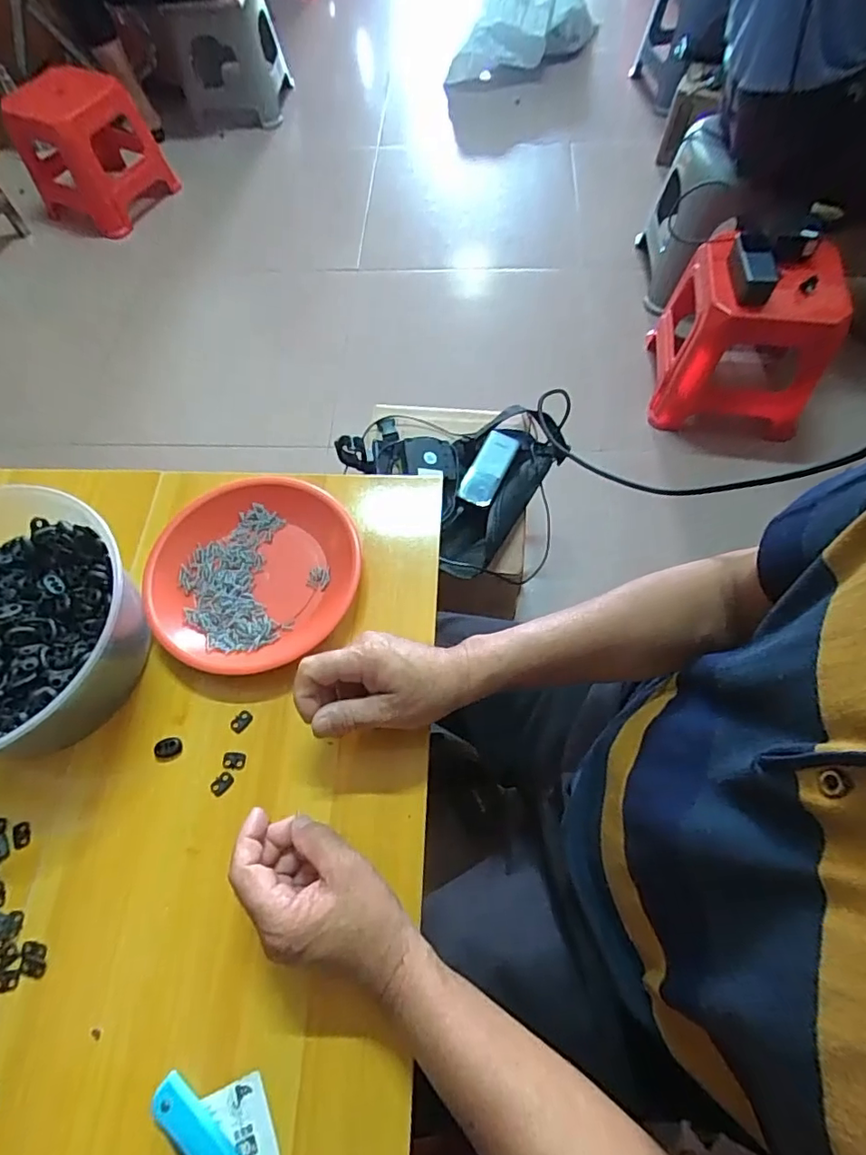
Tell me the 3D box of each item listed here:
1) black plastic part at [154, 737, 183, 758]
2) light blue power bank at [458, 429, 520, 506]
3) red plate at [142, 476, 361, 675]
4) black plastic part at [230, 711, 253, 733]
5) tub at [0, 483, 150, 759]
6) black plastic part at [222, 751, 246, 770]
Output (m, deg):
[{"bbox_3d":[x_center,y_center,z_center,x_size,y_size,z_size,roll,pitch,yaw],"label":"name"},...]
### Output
[{"bbox_3d":[-0.221,0.141,0.460,0.023,0.004,0.015,-14,64,-5],"label":"black plastic part"},{"bbox_3d":[0.089,-0.173,0.850,0.052,0.014,0.144,22,66,13],"label":"light blue power bank"},{"bbox_3d":[-0.164,-0.004,0.515,0.190,0.025,0.181,-1,64,2],"label":"red plate"},{"bbox_3d":[-0.163,0.122,0.469,0.014,0.004,0.019,36,70,18],"label":"black plastic part"},{"bbox_3d":[-0.353,0.045,0.459,0.221,0.096,0.211,-1,64,2],"label":"tub"},{"bbox_3d":[-0.164,0.150,0.455,0.019,0.004,0.013,5,64,5],"label":"black plastic part"}]

